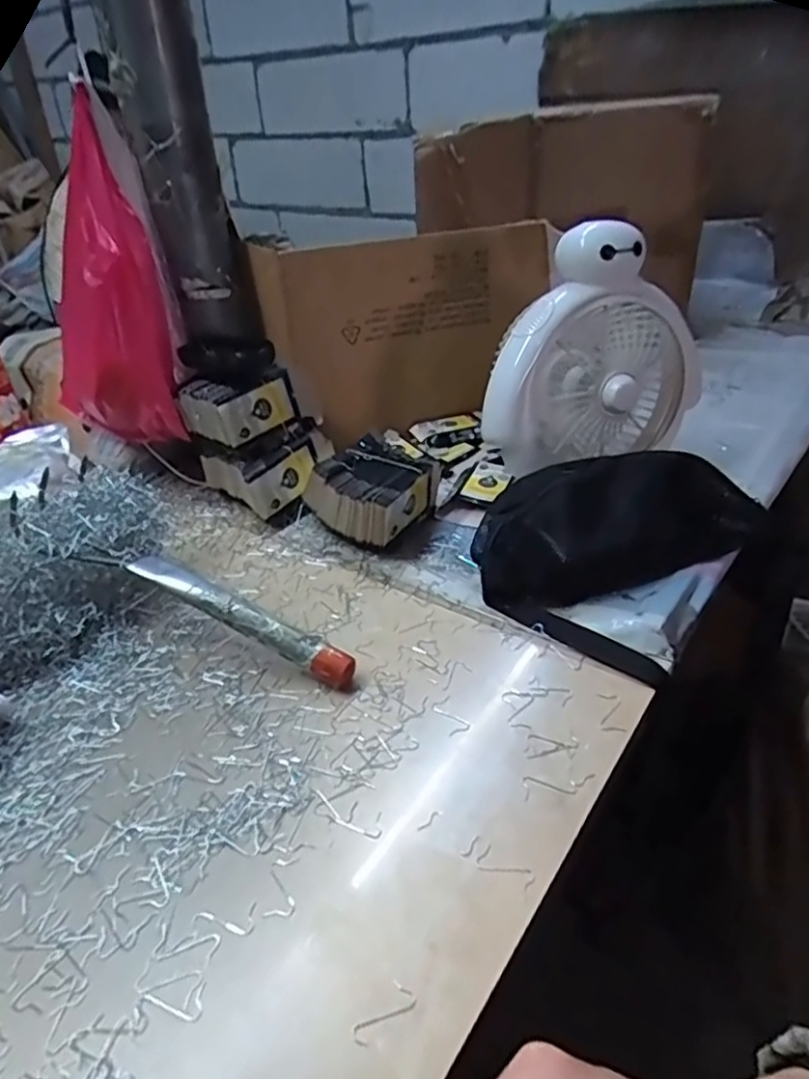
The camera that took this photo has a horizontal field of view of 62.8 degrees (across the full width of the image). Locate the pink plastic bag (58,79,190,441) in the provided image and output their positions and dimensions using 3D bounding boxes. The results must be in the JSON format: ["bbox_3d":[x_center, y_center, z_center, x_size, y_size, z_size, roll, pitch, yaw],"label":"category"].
[{"bbox_3d":[-0.315,-0.257,0.686,0.130,0.290,0.144,-17,36,-21],"label":"pink plastic bag"}]

